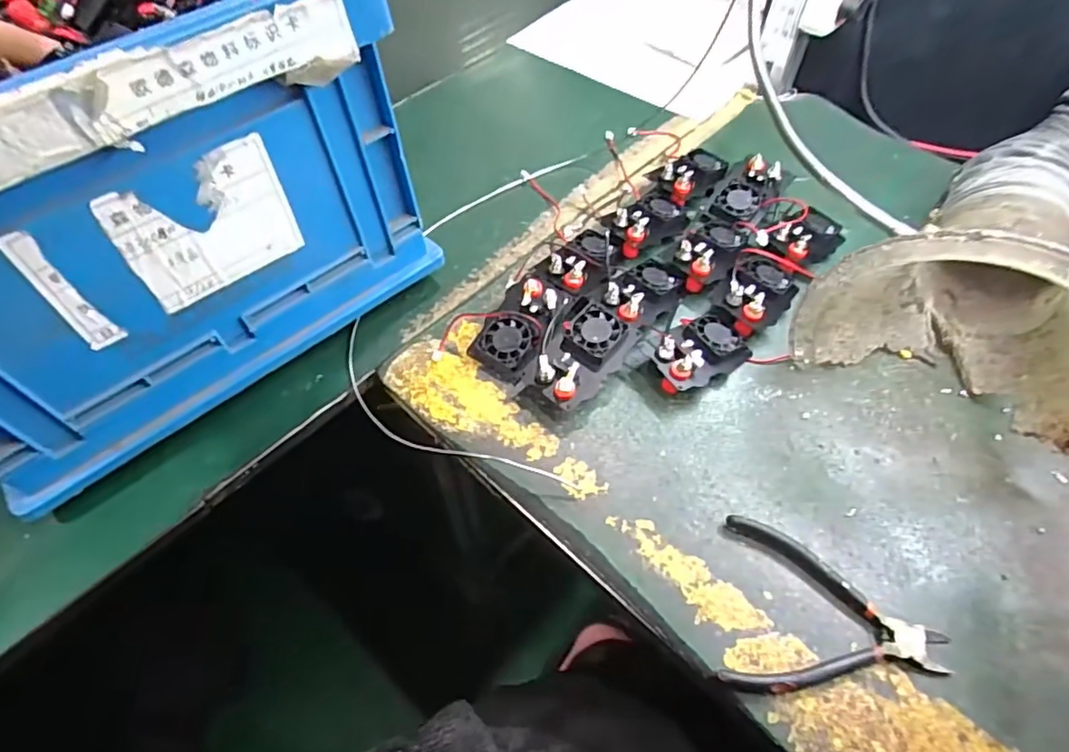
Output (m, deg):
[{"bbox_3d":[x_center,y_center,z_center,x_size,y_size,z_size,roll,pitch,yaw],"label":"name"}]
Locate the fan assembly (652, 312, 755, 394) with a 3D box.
[{"bbox_3d":[0.138,-0.020,0.496,0.090,0.032,0.050,-34,62,-20],"label":"fan assembly"}]

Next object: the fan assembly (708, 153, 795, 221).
[{"bbox_3d":[0.208,-0.180,0.586,0.083,0.022,0.048,-40,64,-23],"label":"fan assembly"}]

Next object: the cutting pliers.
[{"bbox_3d":[0.192,0.156,0.385,0.132,0.015,0.105,11,57,8],"label":"cutting pliers"}]

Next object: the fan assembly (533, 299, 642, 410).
[{"bbox_3d":[0.038,-0.014,0.487,0.063,0.038,0.094,24,59,16],"label":"fan assembly"}]

